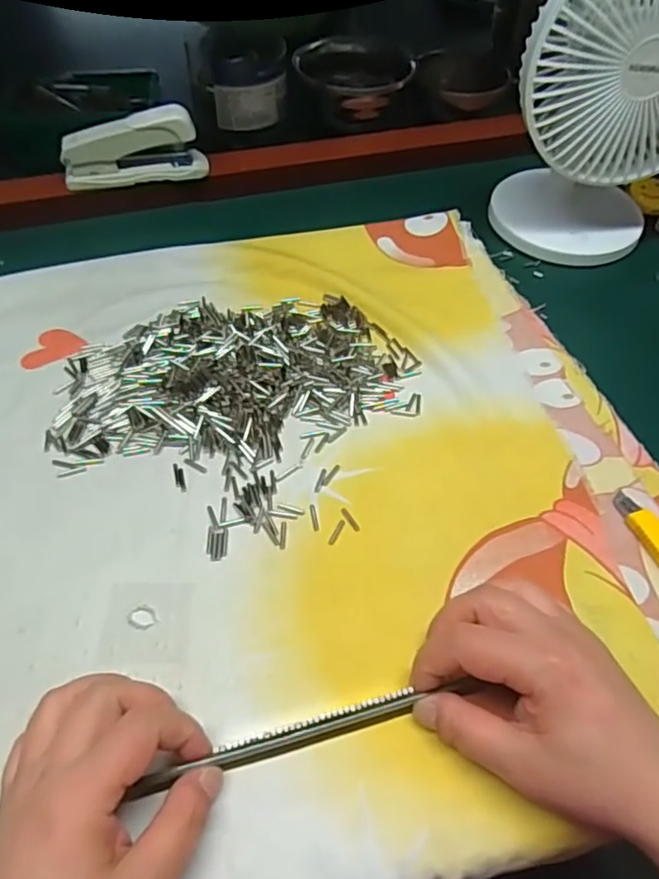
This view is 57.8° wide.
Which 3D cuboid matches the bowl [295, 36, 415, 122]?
[{"bbox_3d":[0.025,-0.382,0.633,0.117,0.056,0.117,1,53,-2],"label":"bowl"}]

